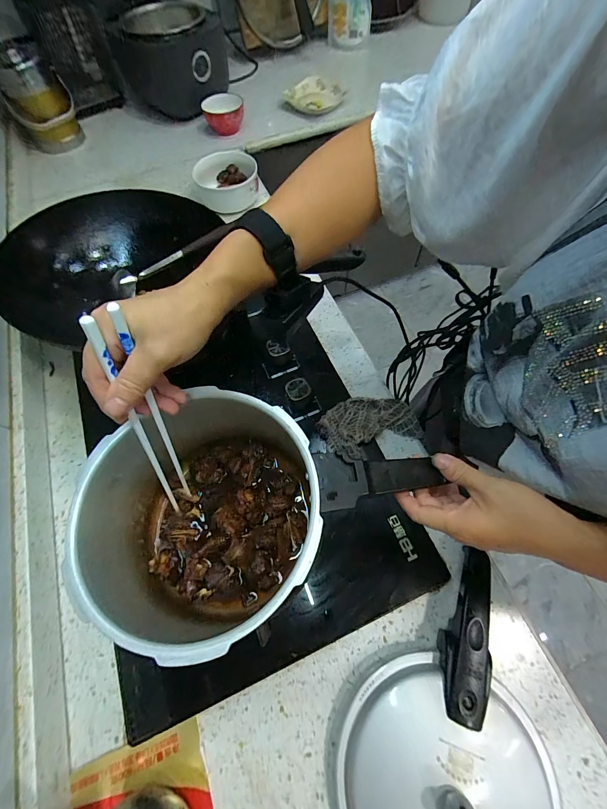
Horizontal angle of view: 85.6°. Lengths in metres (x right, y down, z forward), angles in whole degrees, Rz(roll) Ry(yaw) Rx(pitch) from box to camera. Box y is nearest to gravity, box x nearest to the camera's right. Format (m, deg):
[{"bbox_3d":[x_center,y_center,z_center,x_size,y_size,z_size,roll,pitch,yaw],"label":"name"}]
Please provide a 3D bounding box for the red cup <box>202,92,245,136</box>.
[{"bbox_3d":[-0.218,-0.809,0.912,0.114,0.063,0.100,-14,64,-5],"label":"red cup"}]

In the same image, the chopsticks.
[{"bbox_3d":[-0.137,0.028,0.296,0.008,0.253,0.030,16,50,11],"label":"chopsticks"}]

